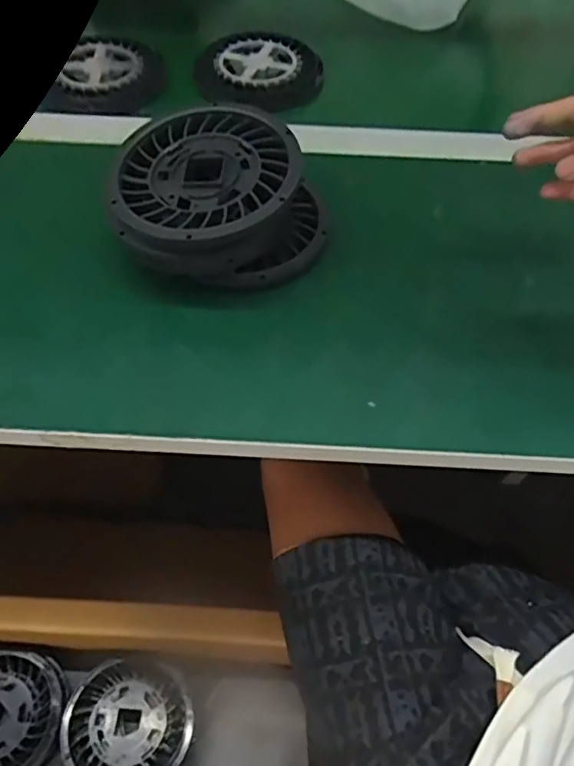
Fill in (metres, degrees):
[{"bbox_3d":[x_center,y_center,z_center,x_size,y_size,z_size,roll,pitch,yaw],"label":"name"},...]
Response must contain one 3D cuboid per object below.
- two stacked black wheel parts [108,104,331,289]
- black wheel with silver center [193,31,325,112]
[{"bbox_3d":[-0.046,-0.132,0.419,0.152,0.068,0.140,2,57,1],"label":"two stacked black wheel parts"},{"bbox_3d":[-0.034,-0.323,0.595,0.109,0.029,0.113,0,57,0],"label":"black wheel with silver center"}]

